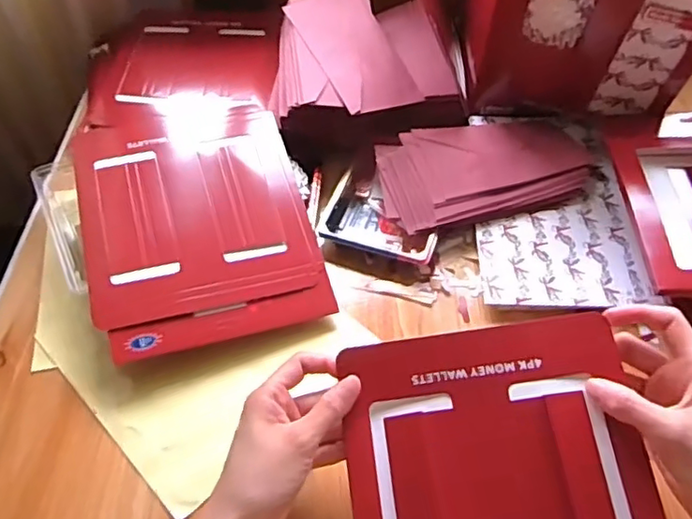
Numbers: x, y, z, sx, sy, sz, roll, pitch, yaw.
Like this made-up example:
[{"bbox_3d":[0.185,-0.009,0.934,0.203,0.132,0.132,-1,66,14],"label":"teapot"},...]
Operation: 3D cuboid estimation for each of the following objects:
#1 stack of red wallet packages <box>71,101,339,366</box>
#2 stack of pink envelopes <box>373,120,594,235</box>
[{"bbox_3d":[-0.145,-0.046,0.574,0.203,0.040,0.275,-16,54,-12],"label":"stack of red wallet packages"},{"bbox_3d":[0.149,-0.097,0.617,0.232,0.036,0.111,-15,54,-11],"label":"stack of pink envelopes"}]

